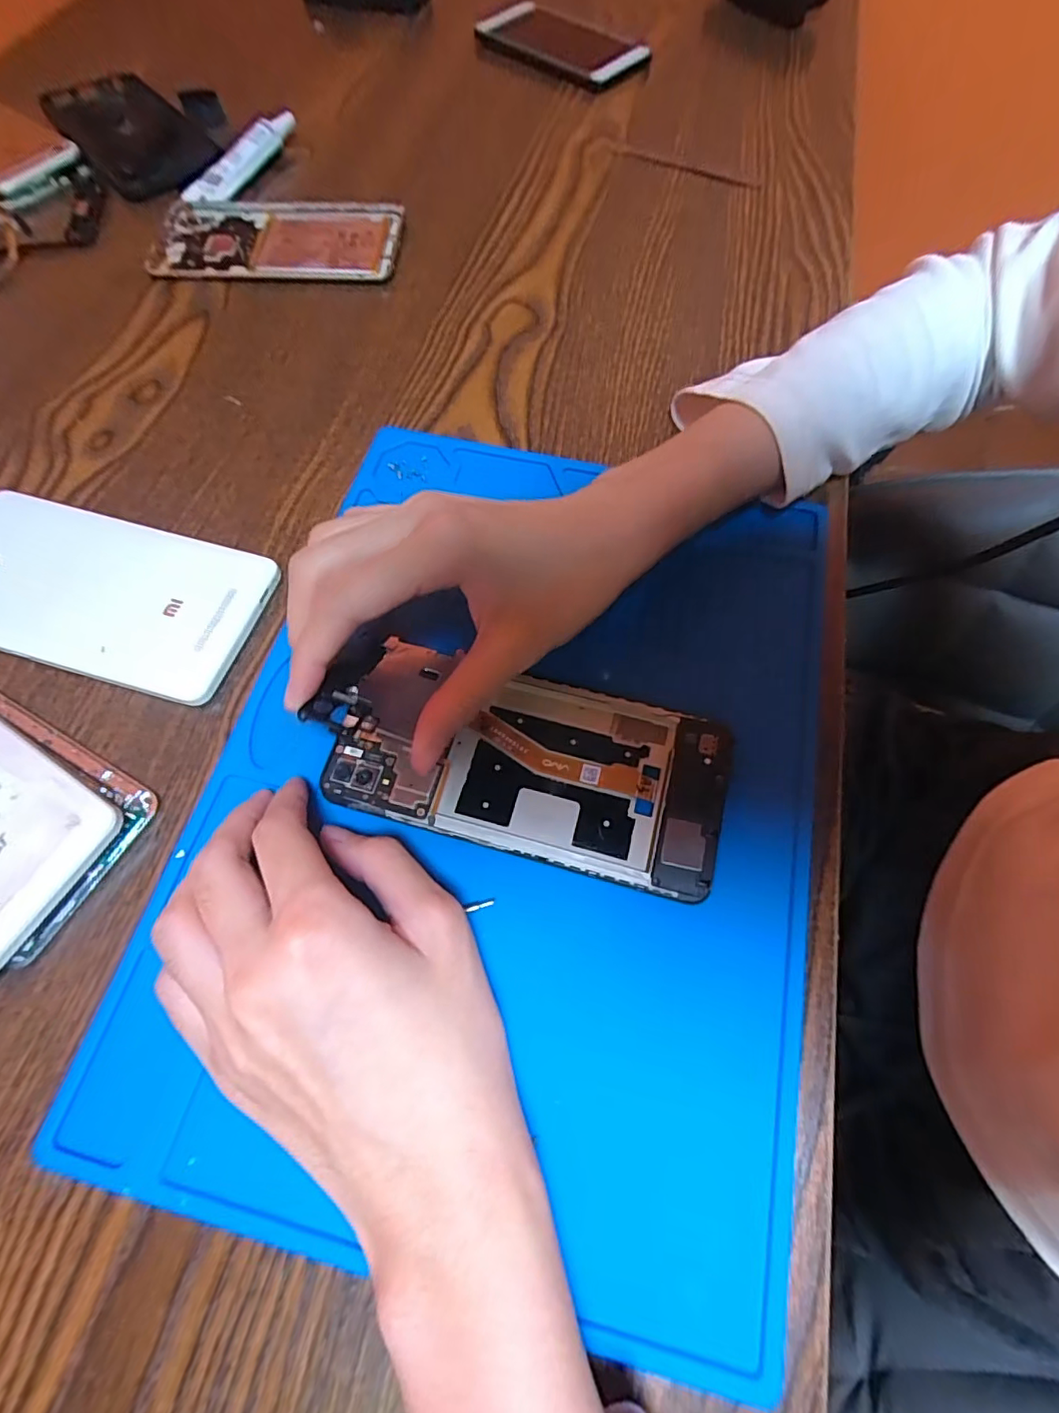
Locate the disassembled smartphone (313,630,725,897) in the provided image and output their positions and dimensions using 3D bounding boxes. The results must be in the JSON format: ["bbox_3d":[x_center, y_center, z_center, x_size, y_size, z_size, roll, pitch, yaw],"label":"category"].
[{"bbox_3d":[0.000,0.020,0.223,0.146,0.008,0.072,13,67,6],"label":"disassembled smartphone"}]

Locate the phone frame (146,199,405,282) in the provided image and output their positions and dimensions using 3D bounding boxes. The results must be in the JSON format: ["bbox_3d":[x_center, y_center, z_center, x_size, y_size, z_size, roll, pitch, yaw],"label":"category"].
[{"bbox_3d":[-0.162,-0.299,0.368,0.154,0.008,0.074,3,67,2],"label":"phone frame"}]

